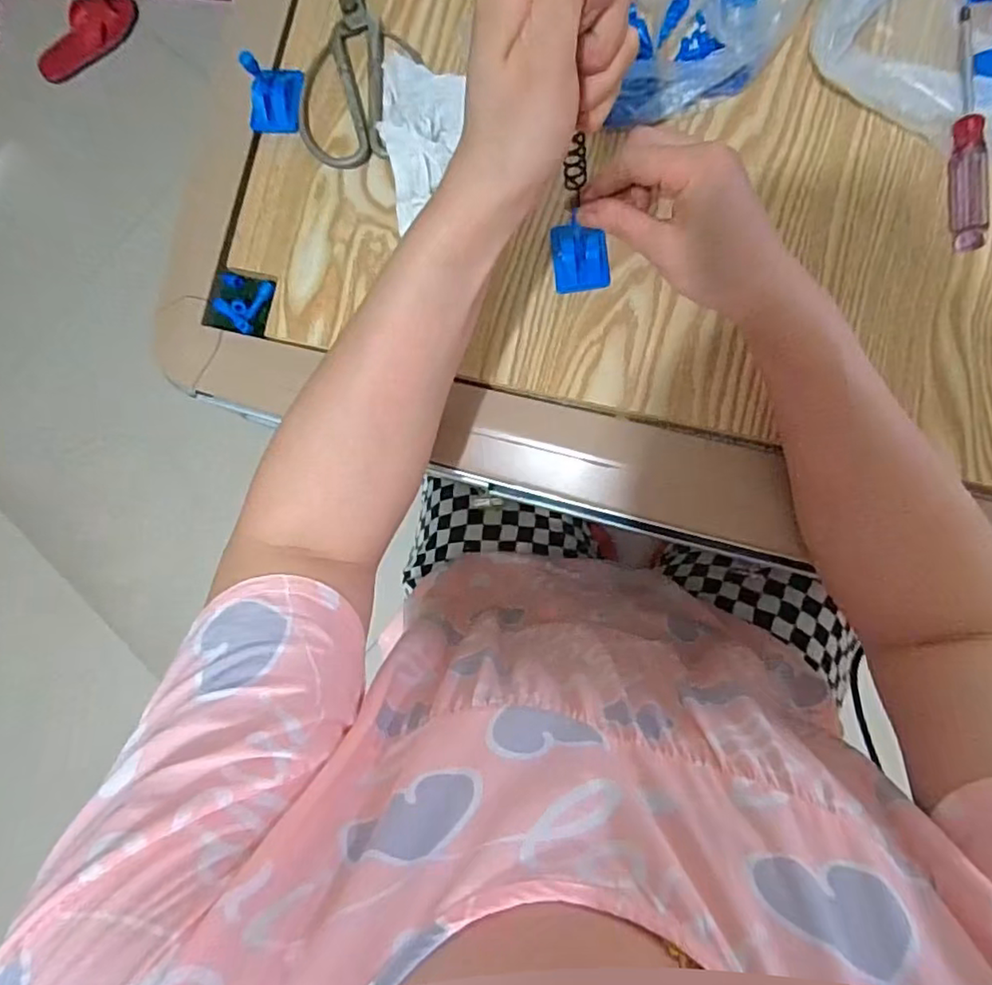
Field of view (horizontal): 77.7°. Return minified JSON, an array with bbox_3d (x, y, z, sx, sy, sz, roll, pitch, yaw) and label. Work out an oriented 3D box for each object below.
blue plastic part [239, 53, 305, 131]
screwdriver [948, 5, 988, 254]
[{"bbox_3d":[-0.156,-0.277,0.418,0.031,0.040,0.044,9,87,9],"label":"blue plastic part"},{"bbox_3d":[0.276,-0.216,0.361,0.016,0.013,0.149,1,85,9],"label":"screwdriver"}]

